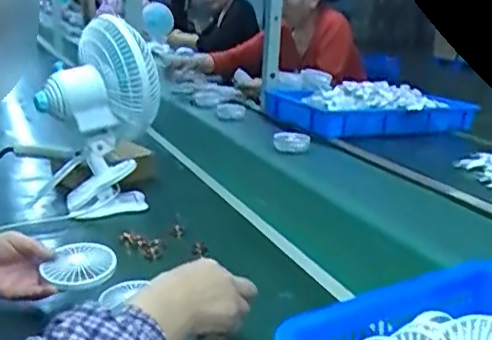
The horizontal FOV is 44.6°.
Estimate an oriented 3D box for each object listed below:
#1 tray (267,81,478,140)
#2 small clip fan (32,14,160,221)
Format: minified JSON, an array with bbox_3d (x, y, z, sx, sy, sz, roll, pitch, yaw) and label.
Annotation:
[{"bbox_3d":[0.366,-0.210,1.892,0.523,0.110,0.445,-6,18,-19],"label":"tray"},{"bbox_3d":[-0.264,-0.097,1.104,0.202,0.316,0.176,-3,17,-10],"label":"small clip fan"}]

